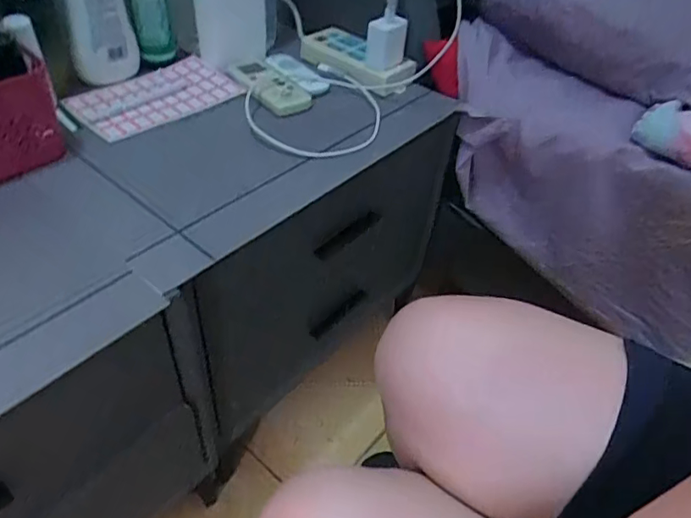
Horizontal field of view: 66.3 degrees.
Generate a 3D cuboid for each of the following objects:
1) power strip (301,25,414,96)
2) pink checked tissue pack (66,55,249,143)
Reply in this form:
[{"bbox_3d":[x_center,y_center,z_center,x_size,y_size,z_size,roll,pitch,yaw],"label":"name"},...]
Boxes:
[{"bbox_3d":[0.009,-0.293,0.766,0.169,0.044,0.057,35,51,28],"label":"power strip"},{"bbox_3d":[-0.242,-0.208,0.674,0.108,0.024,0.198,34,47,28],"label":"pink checked tissue pack"}]

